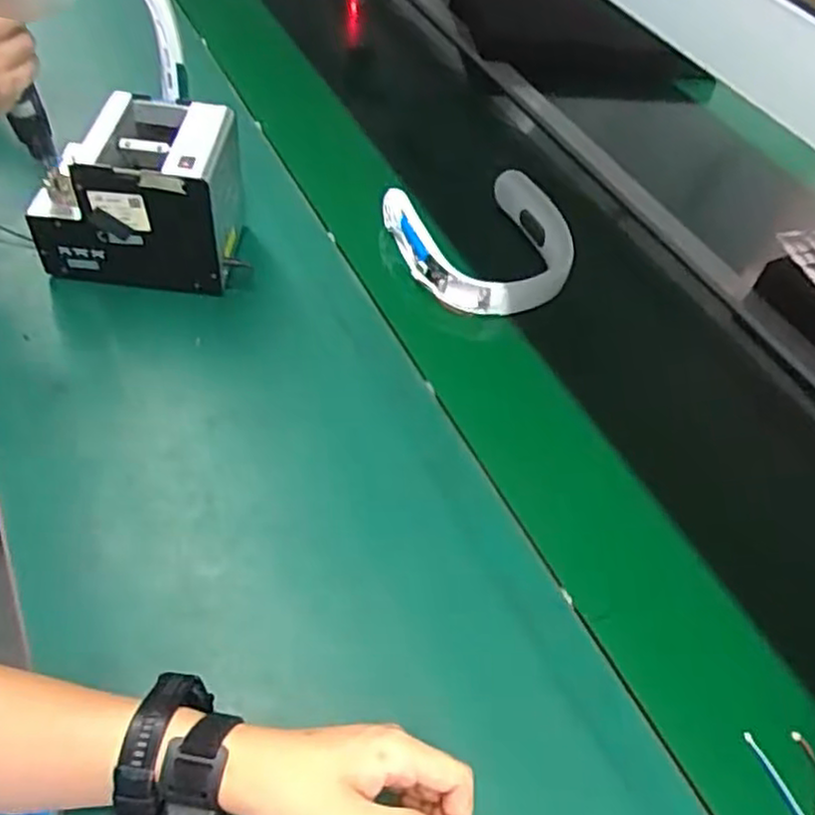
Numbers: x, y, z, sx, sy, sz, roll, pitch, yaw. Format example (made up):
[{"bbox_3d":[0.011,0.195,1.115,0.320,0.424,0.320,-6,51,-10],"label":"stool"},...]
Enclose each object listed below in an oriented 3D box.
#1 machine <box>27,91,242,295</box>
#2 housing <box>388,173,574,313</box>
[{"bbox_3d":[-0.266,-0.215,0.725,0.181,0.134,0.127,4,53,-2],"label":"machine"},{"bbox_3d":[0.091,-0.186,0.831,0.193,0.050,0.180,-15,56,-16],"label":"housing"}]

